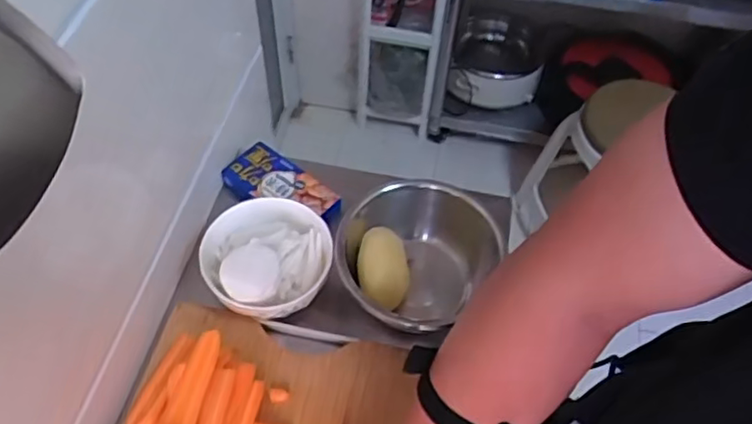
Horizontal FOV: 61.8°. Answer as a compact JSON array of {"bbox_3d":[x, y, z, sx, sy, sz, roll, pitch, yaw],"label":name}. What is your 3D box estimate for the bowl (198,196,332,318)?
[{"bbox_3d":[-0.131,0.051,0.736,0.149,0.080,0.143,1,54,-2],"label":"bowl"}]

